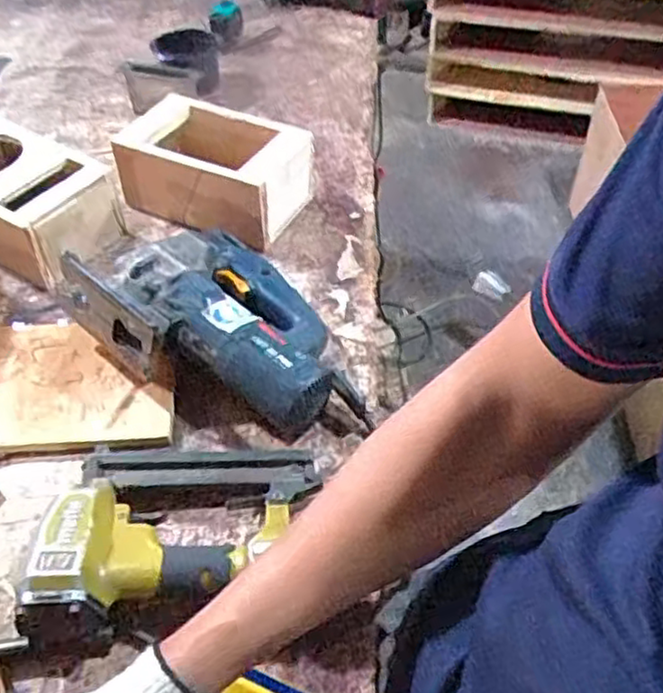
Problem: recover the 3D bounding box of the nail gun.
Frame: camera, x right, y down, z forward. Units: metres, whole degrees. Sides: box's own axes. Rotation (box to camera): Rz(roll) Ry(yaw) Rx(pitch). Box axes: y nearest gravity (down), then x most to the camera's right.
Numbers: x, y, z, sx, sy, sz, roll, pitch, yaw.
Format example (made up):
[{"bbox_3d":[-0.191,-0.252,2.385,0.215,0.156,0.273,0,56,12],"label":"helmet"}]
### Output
[{"bbox_3d":[-0.116,0.133,0.525,0.180,0.053,0.170,4,48,4],"label":"nail gun"}]

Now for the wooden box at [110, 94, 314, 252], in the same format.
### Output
[{"bbox_3d":[-0.128,-0.206,0.824,0.197,0.099,0.134,24,52,21],"label":"wooden box"}]

